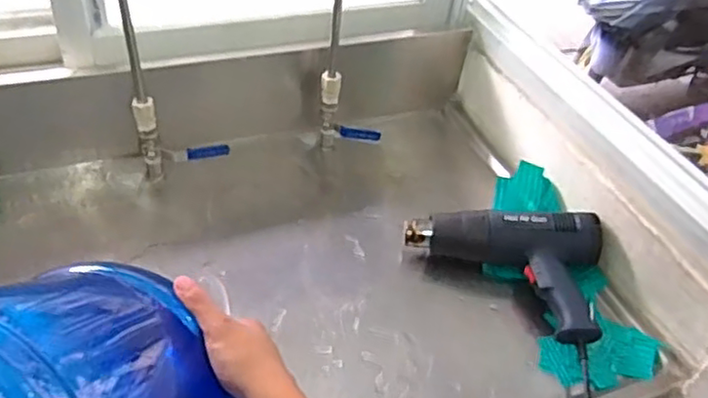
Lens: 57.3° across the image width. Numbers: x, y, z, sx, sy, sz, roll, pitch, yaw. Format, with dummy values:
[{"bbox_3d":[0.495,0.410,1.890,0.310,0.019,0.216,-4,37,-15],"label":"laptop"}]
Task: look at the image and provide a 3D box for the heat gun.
[{"bbox_3d":[0.187,0.086,0.839,0.250,0.089,0.175,14,42,7],"label":"heat gun"}]

